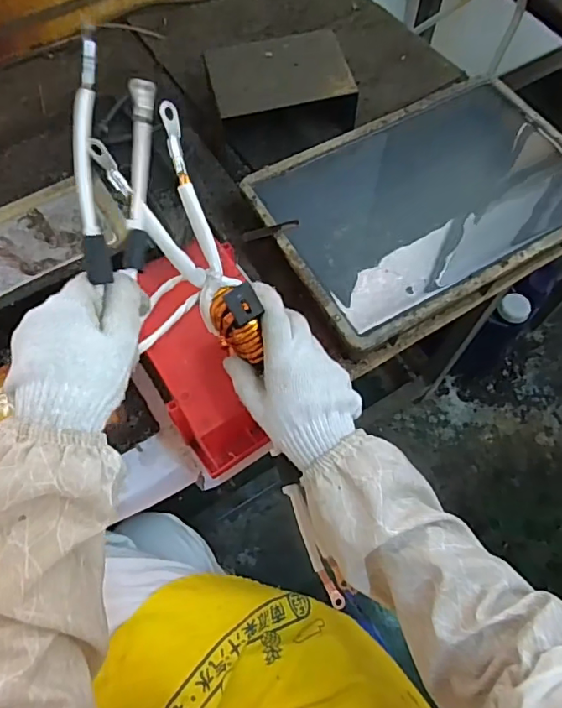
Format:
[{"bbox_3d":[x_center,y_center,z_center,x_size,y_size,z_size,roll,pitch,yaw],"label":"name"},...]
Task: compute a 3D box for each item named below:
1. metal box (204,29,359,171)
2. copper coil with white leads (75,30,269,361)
[{"bbox_3d":[-0.004,-0.395,0.813,0.204,0.090,0.166,-14,65,-7],"label":"metal box"},{"bbox_3d":[-0.084,-0.115,0.398,0.104,0.199,0.183,-9,65,-4],"label":"copper coil with white leads"}]

